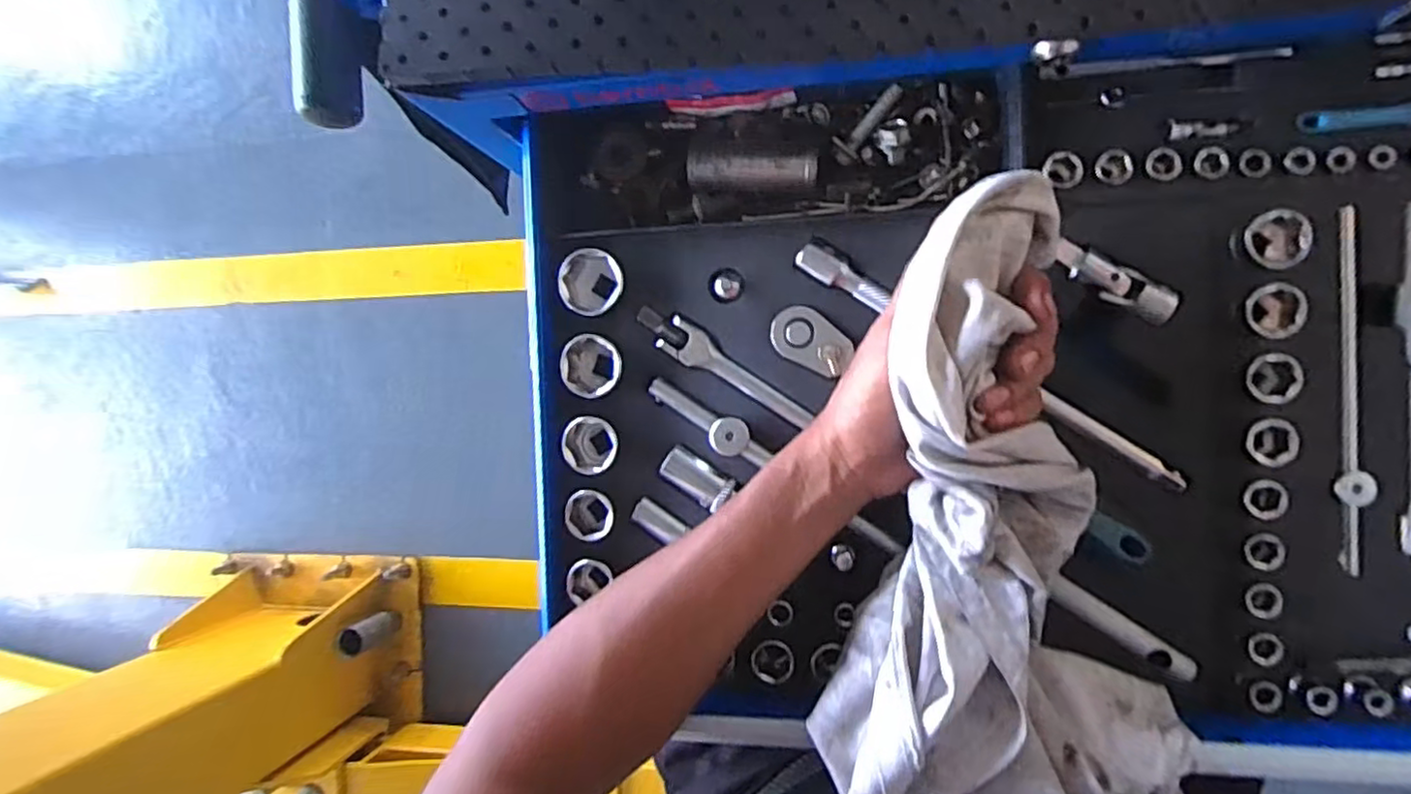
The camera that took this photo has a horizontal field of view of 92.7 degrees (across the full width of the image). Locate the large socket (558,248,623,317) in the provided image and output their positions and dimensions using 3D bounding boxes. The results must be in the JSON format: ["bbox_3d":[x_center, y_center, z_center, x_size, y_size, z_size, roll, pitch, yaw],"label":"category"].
[{"bbox_3d":[-0.070,-0.071,0.429,0.041,0.039,0.039,0,91,9],"label":"large socket"}]

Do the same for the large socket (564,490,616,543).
[{"bbox_3d":[-0.071,0.074,0.430,0.028,0.027,0.031,2,91,9],"label":"large socket"}]

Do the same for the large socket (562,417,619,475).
[{"bbox_3d":[-0.071,0.030,0.429,0.034,0.033,0.034,0,91,9],"label":"large socket"}]

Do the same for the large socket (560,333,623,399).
[{"bbox_3d":[-0.069,-0.019,0.429,0.036,0.031,0.038,3,91,9],"label":"large socket"}]

